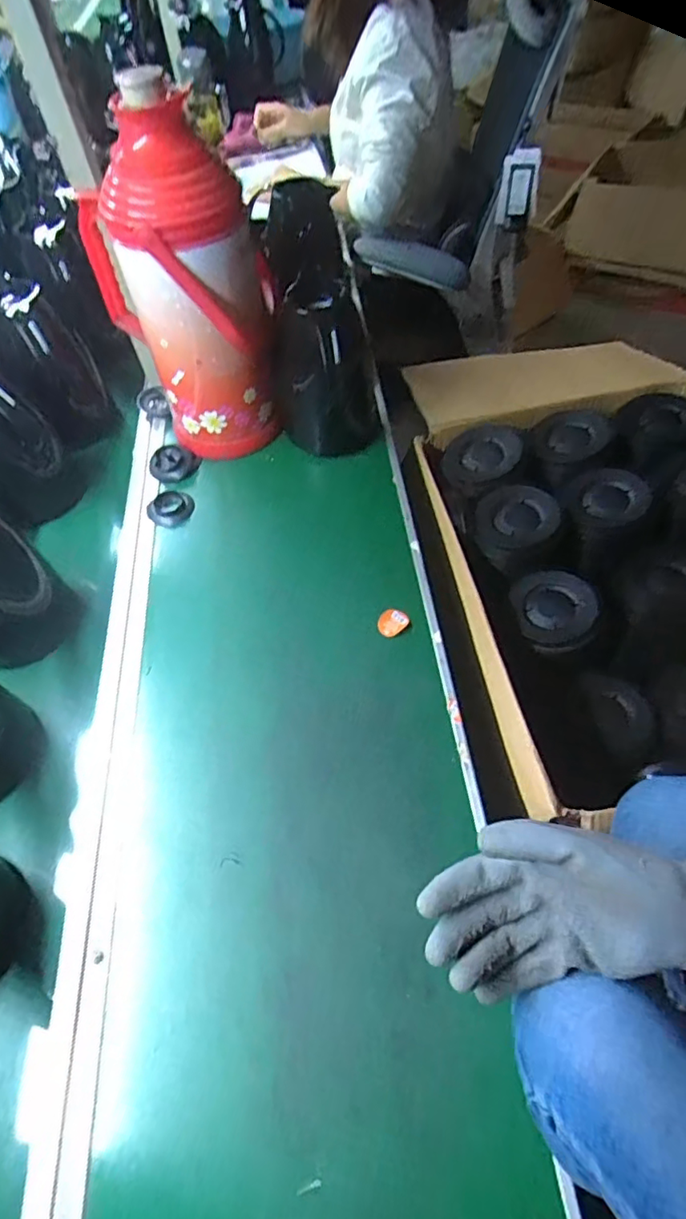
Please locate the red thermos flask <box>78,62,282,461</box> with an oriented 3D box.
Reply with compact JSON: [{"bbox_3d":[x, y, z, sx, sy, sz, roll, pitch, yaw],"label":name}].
[{"bbox_3d":[-0.187,-0.368,0.688,0.197,0.373,0.145,-12,56,-3],"label":"red thermos flask"}]

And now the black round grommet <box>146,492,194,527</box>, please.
[{"bbox_3d":[-0.229,-0.136,0.758,0.052,0.011,0.056,-1,55,1],"label":"black round grommet"}]

